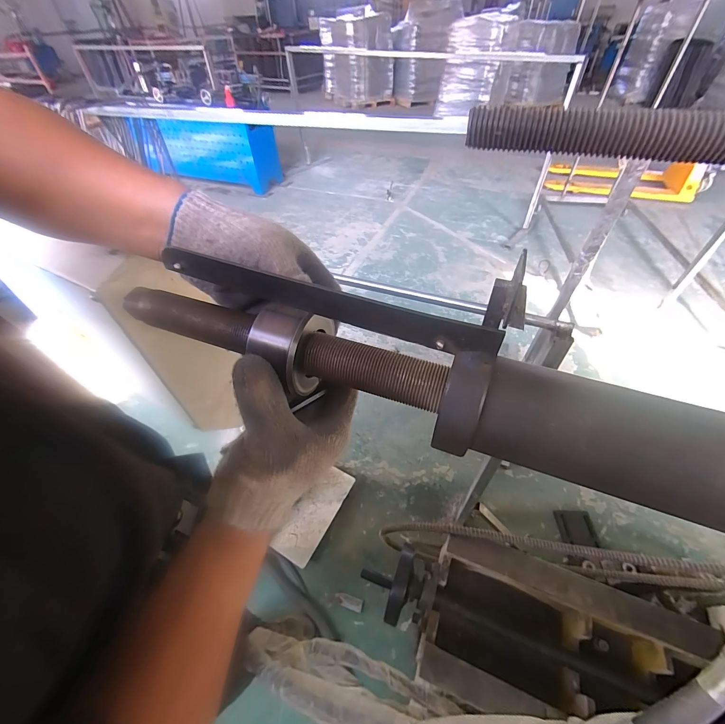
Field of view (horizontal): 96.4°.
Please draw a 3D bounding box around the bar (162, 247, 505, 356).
[{"bbox_3d":[-0.033,-0.039,0.198,0.220,0.024,0.006,17,49,18],"label":"bar"}]

